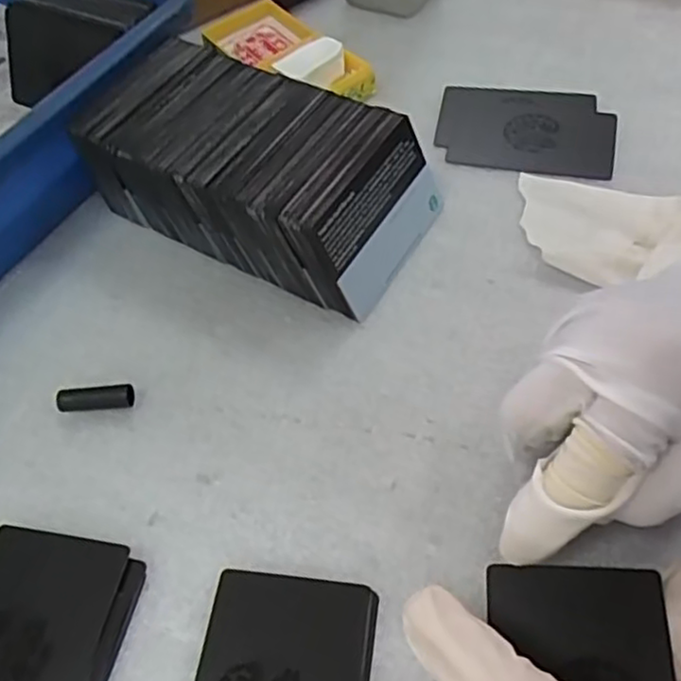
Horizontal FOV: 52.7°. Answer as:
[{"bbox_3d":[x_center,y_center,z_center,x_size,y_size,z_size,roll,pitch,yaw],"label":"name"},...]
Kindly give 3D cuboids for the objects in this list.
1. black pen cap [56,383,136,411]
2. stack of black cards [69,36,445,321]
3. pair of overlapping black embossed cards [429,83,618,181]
[{"bbox_3d":[-0.102,0.025,0.289,0.031,0.008,0.009,-3,54,2],"label":"black pen cap"},{"bbox_3d":[-0.039,-0.082,0.333,0.155,0.052,0.085,23,59,19],"label":"stack of black cards"},{"bbox_3d":[0.102,-0.117,0.381,0.094,0.004,0.071,10,55,11],"label":"pair of overlapping black embossed cards"}]

